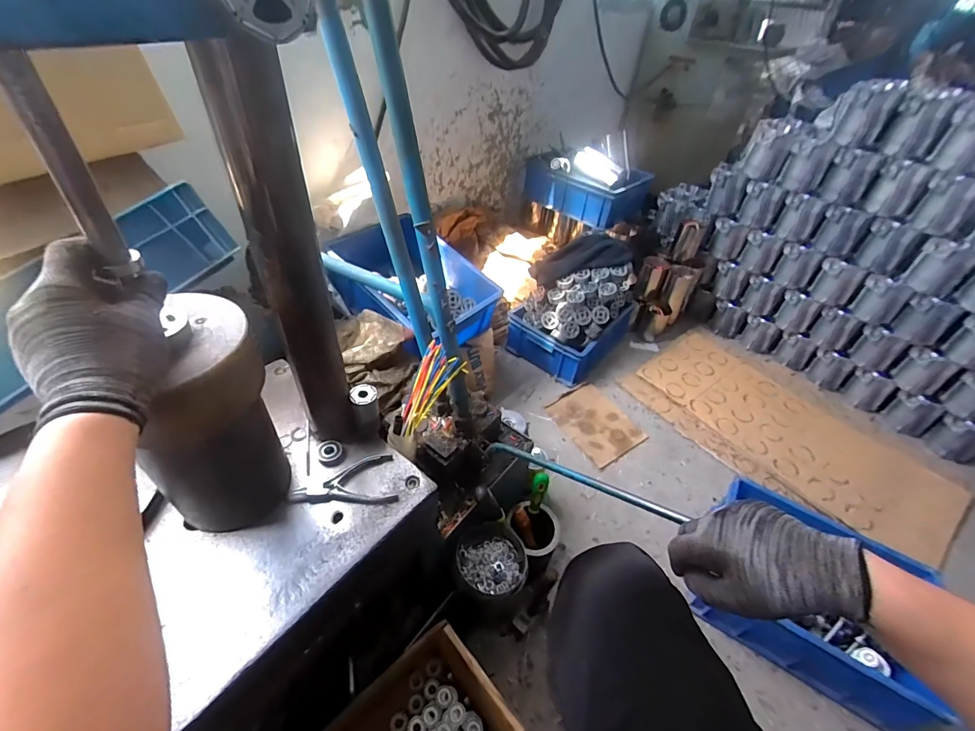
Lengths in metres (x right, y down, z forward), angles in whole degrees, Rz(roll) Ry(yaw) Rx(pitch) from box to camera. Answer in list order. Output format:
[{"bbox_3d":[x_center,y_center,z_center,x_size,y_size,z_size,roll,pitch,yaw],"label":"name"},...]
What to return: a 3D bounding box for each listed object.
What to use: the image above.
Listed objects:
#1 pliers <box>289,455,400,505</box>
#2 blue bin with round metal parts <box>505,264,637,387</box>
[{"bbox_3d":[-0.189,0.157,0.562,0.131,0.015,0.068,-8,44,-14],"label":"pliers"},{"bbox_3d":[0.319,-0.211,1.450,0.311,0.323,0.459,30,48,24],"label":"blue bin with round metal parts"}]

